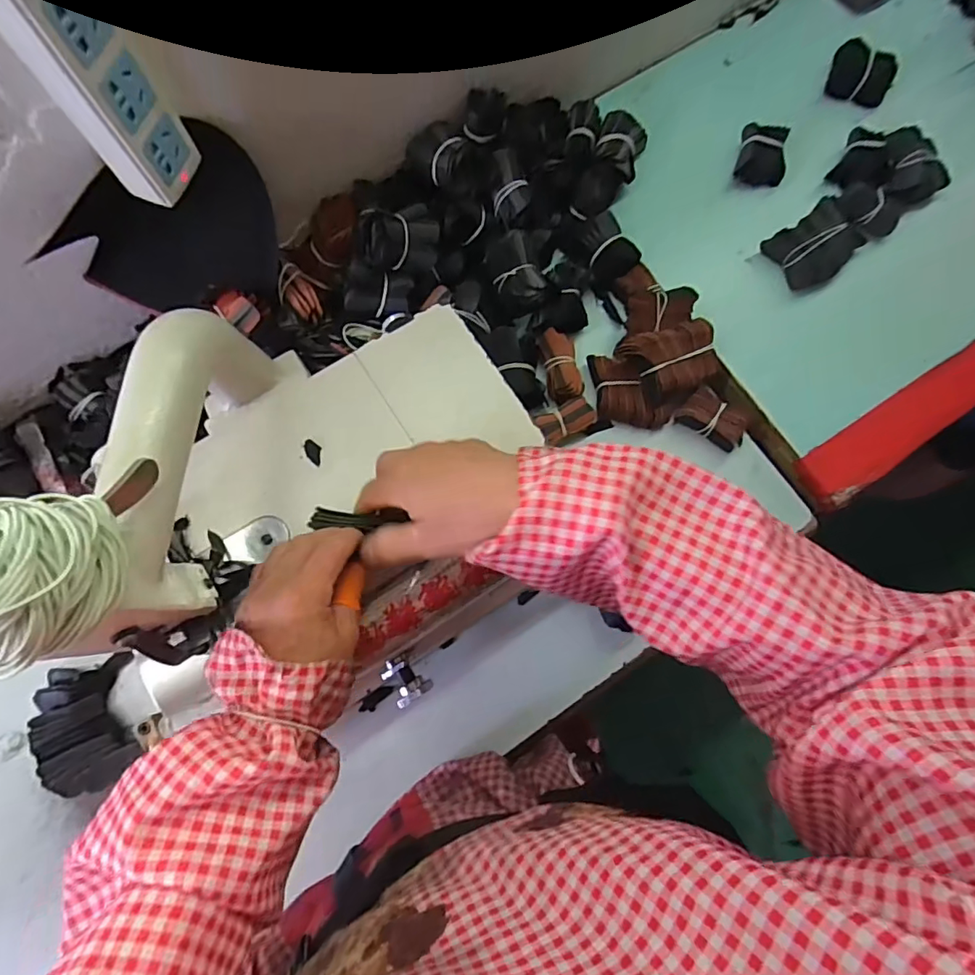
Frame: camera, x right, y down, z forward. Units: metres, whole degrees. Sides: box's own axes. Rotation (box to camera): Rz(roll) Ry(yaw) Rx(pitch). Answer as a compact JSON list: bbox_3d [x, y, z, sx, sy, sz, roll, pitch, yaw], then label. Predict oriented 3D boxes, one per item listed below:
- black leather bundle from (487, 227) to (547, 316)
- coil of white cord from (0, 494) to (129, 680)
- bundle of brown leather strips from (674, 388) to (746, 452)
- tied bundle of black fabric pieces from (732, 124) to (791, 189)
[{"bbox_3d":[0.029,-0.214,0.542,0.049,0.051,0.075,-18,80,-4],"label":"black leather bundle"},{"bbox_3d":[-0.191,0.038,0.219,0.055,0.051,0.070,-16,80,-4],"label":"coil of white cord"},{"bbox_3d":[0.238,-0.071,0.556,0.070,0.023,0.046,41,81,7],"label":"bundle of brown leather strips"},{"bbox_3d":[0.315,-0.380,0.607,0.054,0.025,0.062,15,79,2],"label":"tied bundle of black fabric pieces"}]

